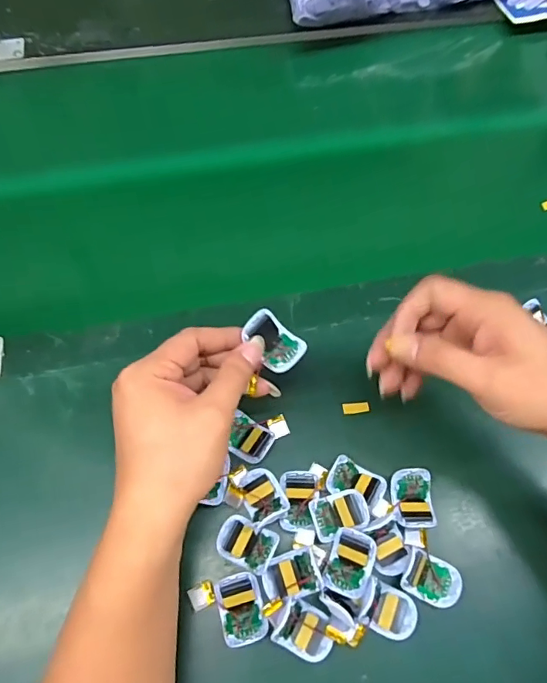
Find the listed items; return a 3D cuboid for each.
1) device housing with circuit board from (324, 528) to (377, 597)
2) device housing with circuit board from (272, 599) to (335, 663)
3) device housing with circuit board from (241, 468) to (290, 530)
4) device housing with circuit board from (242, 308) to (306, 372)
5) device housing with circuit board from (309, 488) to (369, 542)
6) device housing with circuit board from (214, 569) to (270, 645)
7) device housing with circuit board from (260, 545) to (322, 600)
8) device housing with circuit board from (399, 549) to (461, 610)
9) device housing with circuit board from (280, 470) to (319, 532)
[{"bbox_3d":[0.054,0.155,0.335,0.029,0.016,0.041,17,64,7],"label":"device housing with circuit board"},{"bbox_3d":[0.022,0.195,0.318,0.036,0.011,0.028,32,67,13],"label":"device housing with circuit board"},{"bbox_3d":[-0.007,0.113,0.353,0.029,0.012,0.038,-26,67,-14],"label":"device housing with circuit board"},{"bbox_3d":[0.001,0.000,0.329,0.042,0.018,0.030,37,68,15],"label":"device housing with circuit board"},{"bbox_3d":[0.048,0.125,0.349,0.041,0.010,0.029,-16,65,-9],"label":"device housing with circuit board"},{"bbox_3d":[-0.022,0.180,0.323,0.029,0.007,0.042,-14,65,-8],"label":"device housing with circuit board"},{"bbox_3d":[0.013,0.164,0.331,0.037,0.014,0.027,-18,65,-11],"label":"device housing with circuit board"},{"bbox_3d":[0.112,0.166,0.334,0.039,0.013,0.030,25,65,11],"label":"device housing with circuit board"},{"bbox_3d":[0.020,0.117,0.353,0.028,0.007,0.040,1,63,-1],"label":"device housing with circuit board"}]

